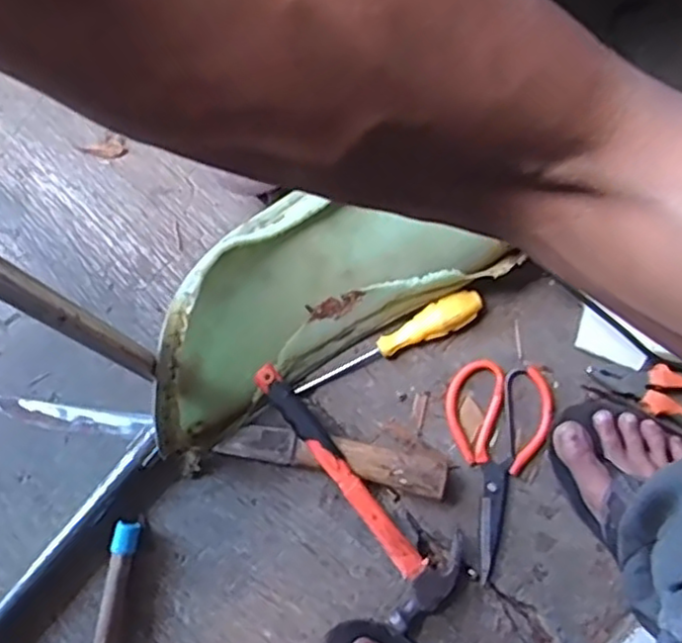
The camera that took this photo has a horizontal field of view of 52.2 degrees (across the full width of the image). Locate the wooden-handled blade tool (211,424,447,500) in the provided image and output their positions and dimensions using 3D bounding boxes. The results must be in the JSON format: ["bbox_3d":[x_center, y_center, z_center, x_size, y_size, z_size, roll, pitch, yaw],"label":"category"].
[{"bbox_3d":[-0.007,0.125,0.655,0.213,0.035,0.039,12,79,2],"label":"wooden-handled blade tool"}]

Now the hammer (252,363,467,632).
[{"bbox_3d":[0.020,0.144,0.635,0.089,0.064,0.257,-33,81,-6],"label":"hammer"}]

